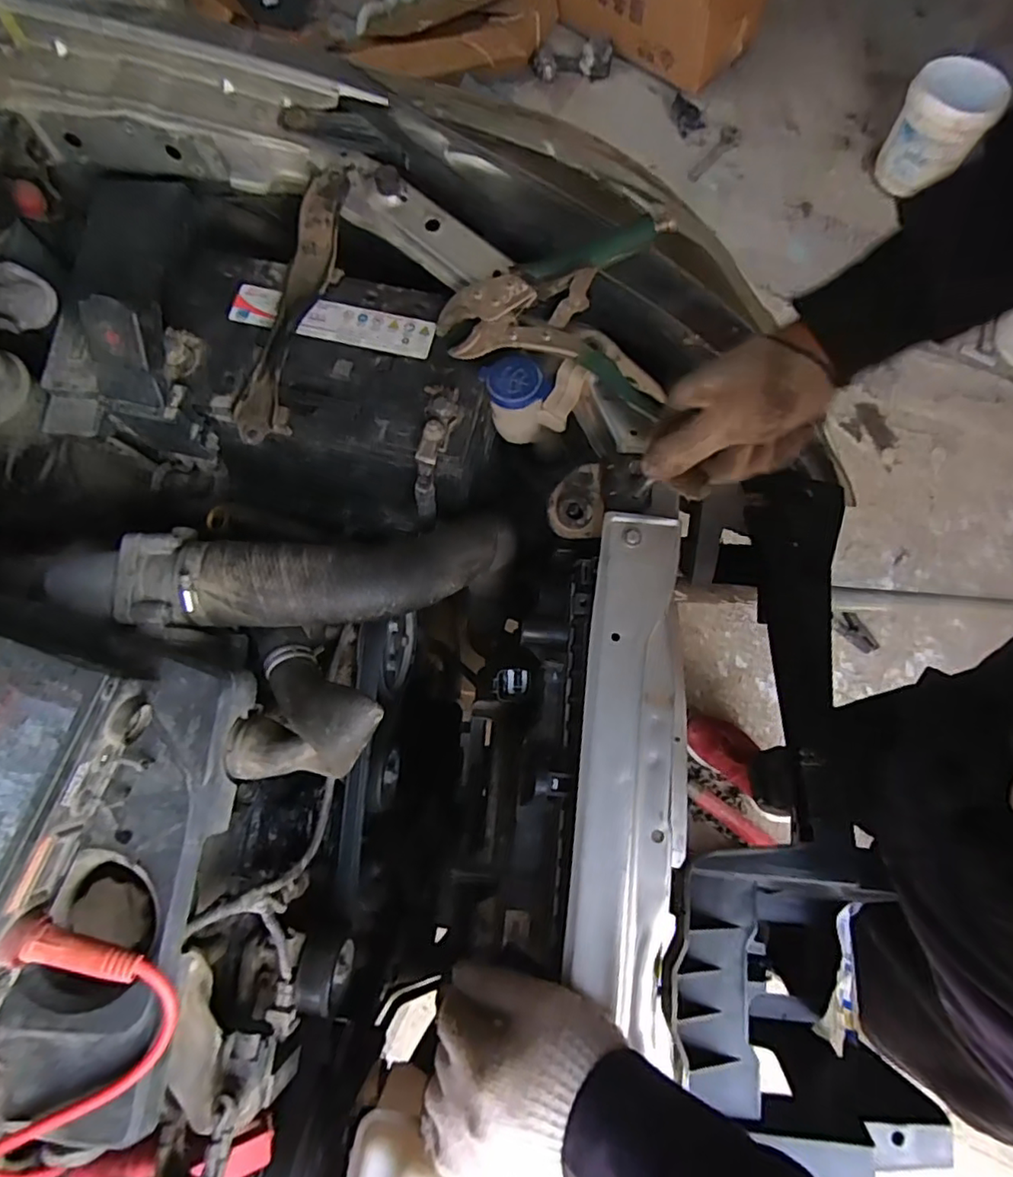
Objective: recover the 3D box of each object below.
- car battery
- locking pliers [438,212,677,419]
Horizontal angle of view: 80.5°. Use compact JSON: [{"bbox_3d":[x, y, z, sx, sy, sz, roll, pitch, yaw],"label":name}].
[{"bbox_3d":[-0.160,-0.173,0.627,0.292,0.208,0.183,13,70,4],"label":"car battery"},{"bbox_3d":[0.039,-0.219,0.519,0.189,0.032,0.145,-1,98,16],"label":"locking pliers"}]

